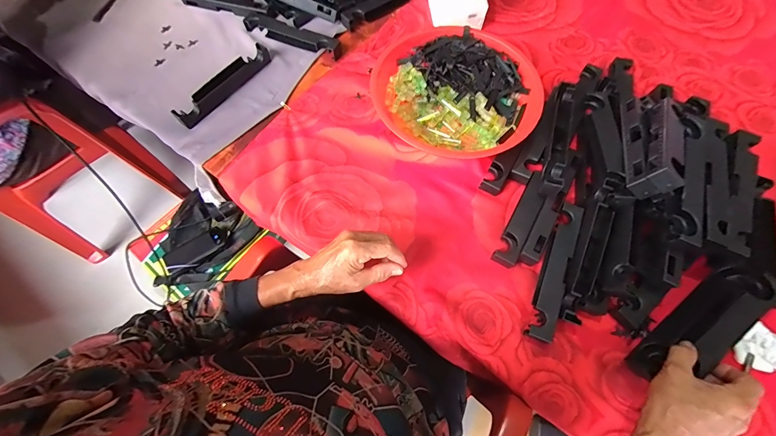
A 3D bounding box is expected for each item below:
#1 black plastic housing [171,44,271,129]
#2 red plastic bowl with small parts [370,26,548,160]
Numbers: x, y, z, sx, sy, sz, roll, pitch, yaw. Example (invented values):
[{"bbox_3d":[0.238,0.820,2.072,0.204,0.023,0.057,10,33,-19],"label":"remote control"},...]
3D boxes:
[{"bbox_3d":[-0.277,-0.229,0.560,0.021,0.027,0.191,34,70,14],"label":"black plastic housing"},{"bbox_3d":[0.107,-0.194,0.525,0.248,0.077,0.235,23,68,10],"label":"red plastic bowl with small parts"}]

